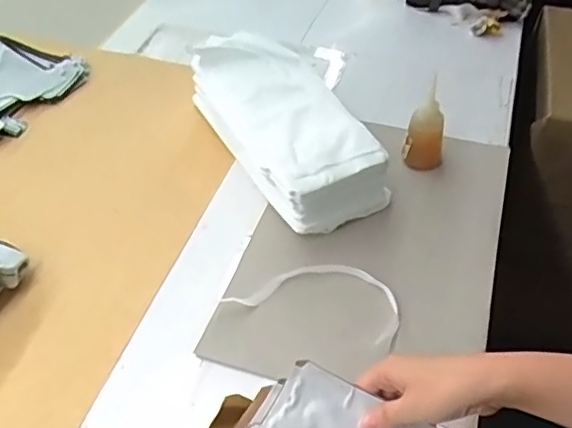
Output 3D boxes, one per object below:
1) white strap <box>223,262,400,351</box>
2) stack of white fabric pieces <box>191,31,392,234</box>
[{"bbox_3d":[0.044,0.109,0.843,0.235,0.017,0.108,14,46,16],"label":"white strap"},{"bbox_3d":[-0.009,-0.145,1.009,0.173,0.148,0.389,-23,50,-21],"label":"stack of white fabric pieces"}]

